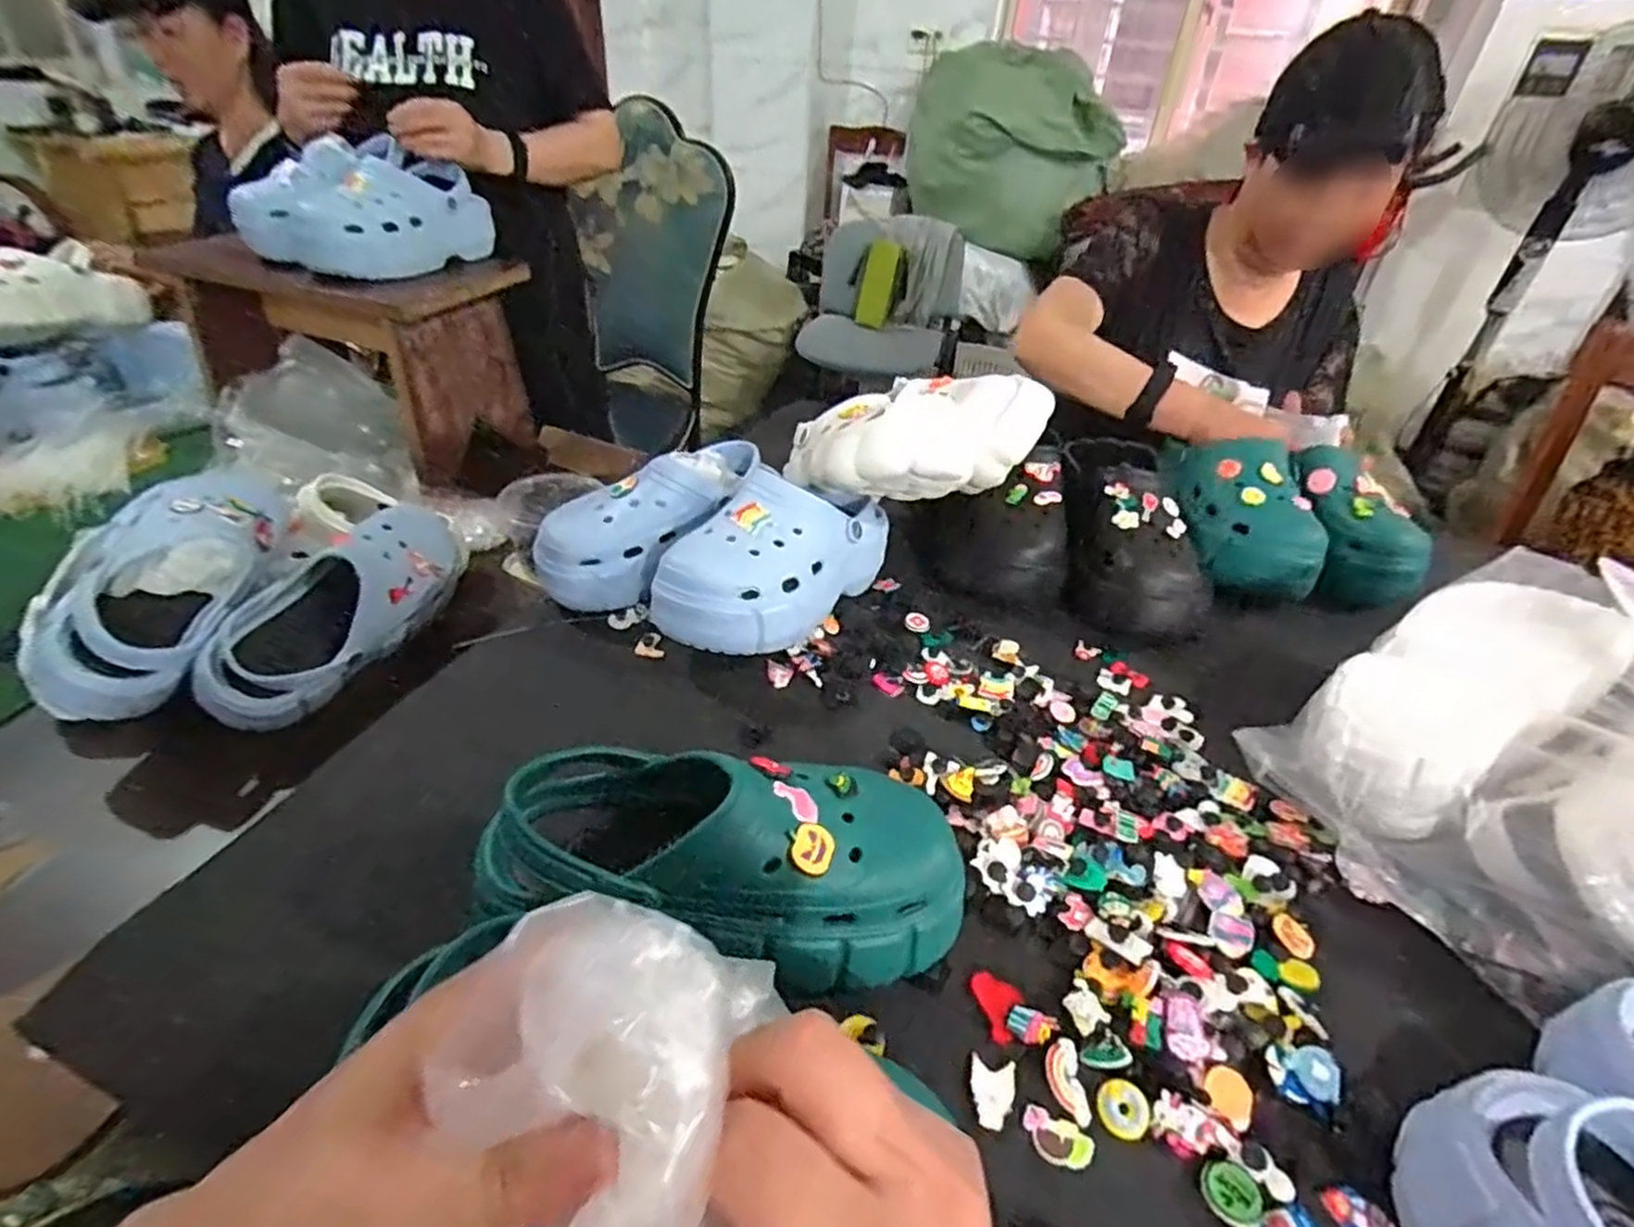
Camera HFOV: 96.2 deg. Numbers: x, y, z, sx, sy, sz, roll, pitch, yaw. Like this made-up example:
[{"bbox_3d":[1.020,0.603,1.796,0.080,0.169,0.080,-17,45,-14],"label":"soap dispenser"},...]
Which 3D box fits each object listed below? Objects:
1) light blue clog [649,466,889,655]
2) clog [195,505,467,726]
[{"bbox_3d":[-0.033,-0.045,0.654,0.104,0.117,0.237,23,41,24],"label":"light blue clog"},{"bbox_3d":[-0.435,-0.009,0.680,0.079,0.101,0.263,18,39,18],"label":"clog"}]

